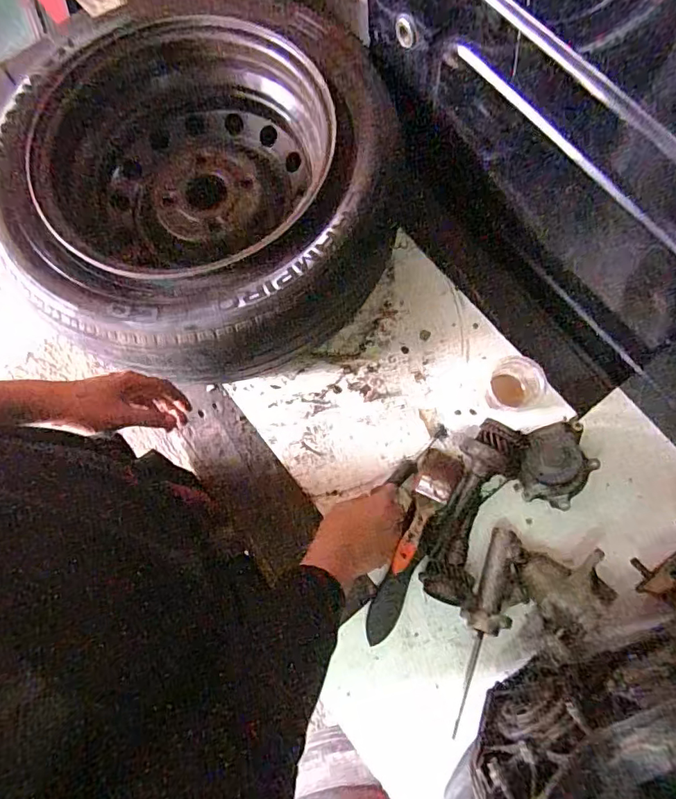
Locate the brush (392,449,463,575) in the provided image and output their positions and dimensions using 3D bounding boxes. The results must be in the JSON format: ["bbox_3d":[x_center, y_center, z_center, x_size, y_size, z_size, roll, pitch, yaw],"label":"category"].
[{"bbox_3d":[0.109,0.137,0.634,0.054,0.022,0.180,28,51,7],"label":"brush"}]

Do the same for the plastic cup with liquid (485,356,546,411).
[{"bbox_3d":[0.238,-0.021,0.670,0.057,0.094,0.053,0,75,0],"label":"plastic cup with liquid"}]

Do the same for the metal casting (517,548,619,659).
[{"bbox_3d":[0.271,0.234,0.590,0.091,0.075,0.105,-7,75,-1],"label":"metal casting"}]

